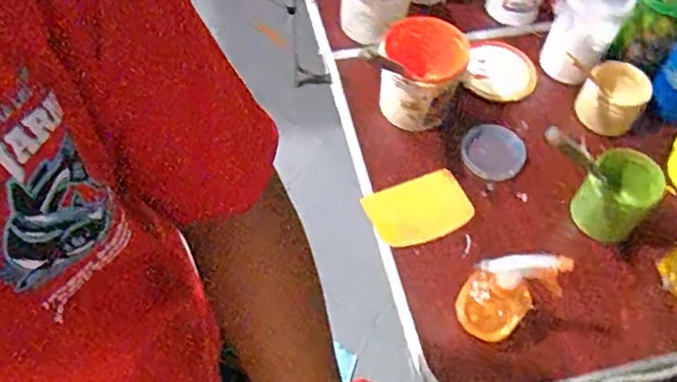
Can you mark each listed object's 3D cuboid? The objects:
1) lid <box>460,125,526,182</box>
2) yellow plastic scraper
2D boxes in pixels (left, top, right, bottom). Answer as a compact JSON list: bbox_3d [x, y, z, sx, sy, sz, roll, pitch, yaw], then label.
[{"bbox_3d":[0.241,-0.062,0.924,0.096,0.020,0.086,-32,64,-20],"label":"lid"},{"bbox_3d":[0.110,0.024,0.844,0.136,0.010,0.107,-19,48,-2],"label":"yellow plastic scraper"}]

